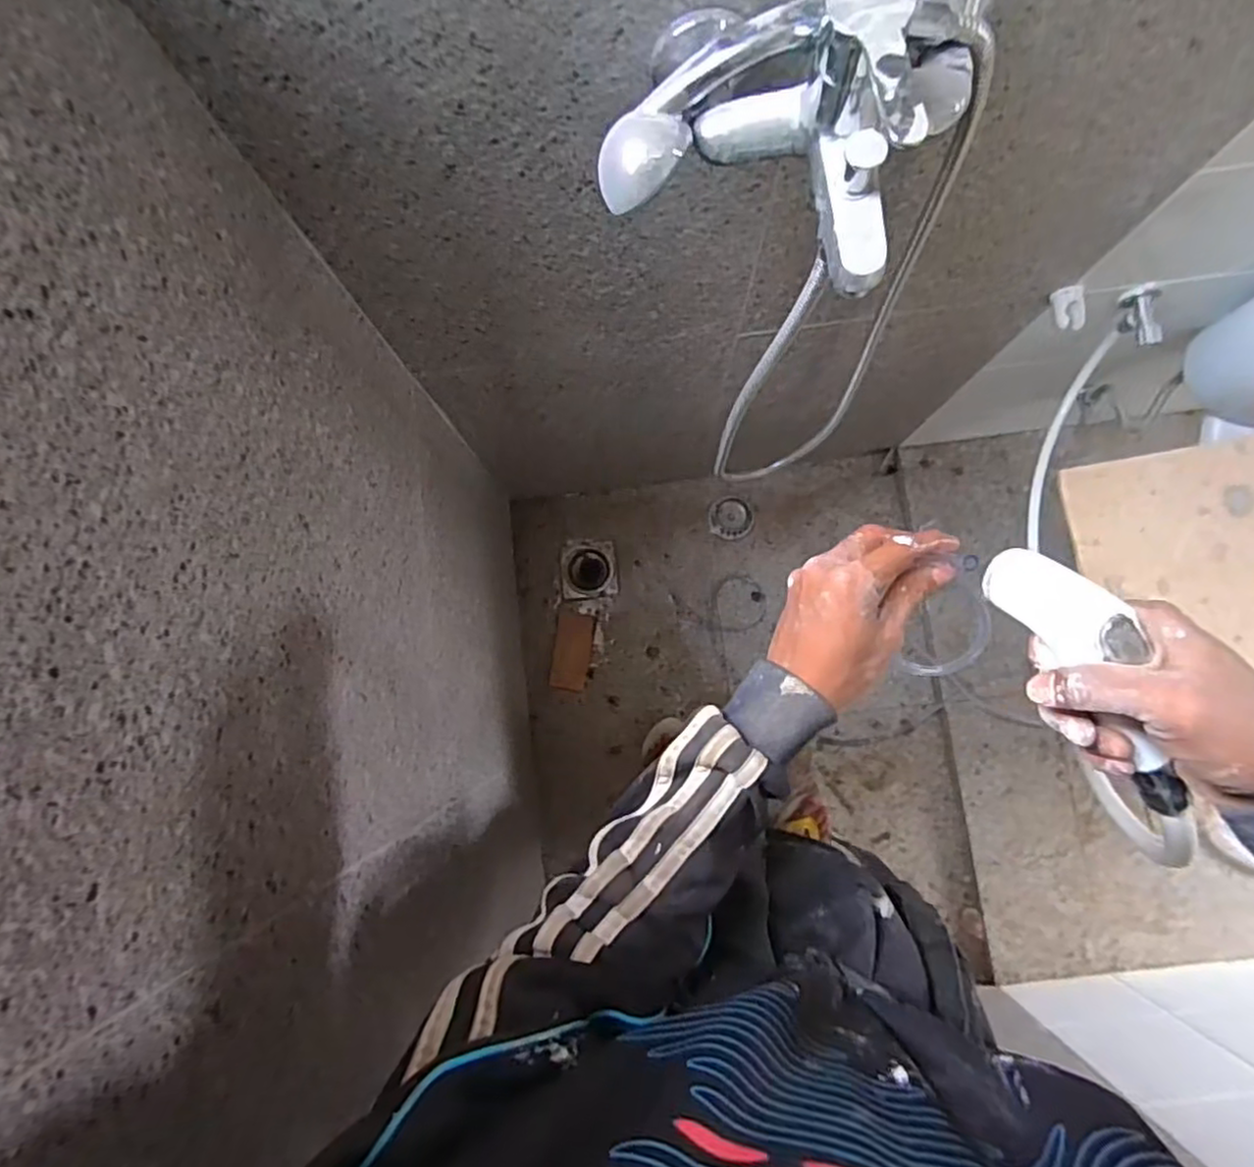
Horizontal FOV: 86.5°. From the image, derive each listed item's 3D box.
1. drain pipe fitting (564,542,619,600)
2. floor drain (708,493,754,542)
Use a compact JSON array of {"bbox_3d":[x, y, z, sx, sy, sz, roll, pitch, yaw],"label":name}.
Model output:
[{"bbox_3d":[-0.078,-0.030,1.395,0.113,0.016,0.120,-3,78,-1],"label":"drain pipe fitting"},{"bbox_3d":[0.218,-0.138,1.386,0.093,0.014,0.087,29,80,5],"label":"floor drain"}]

